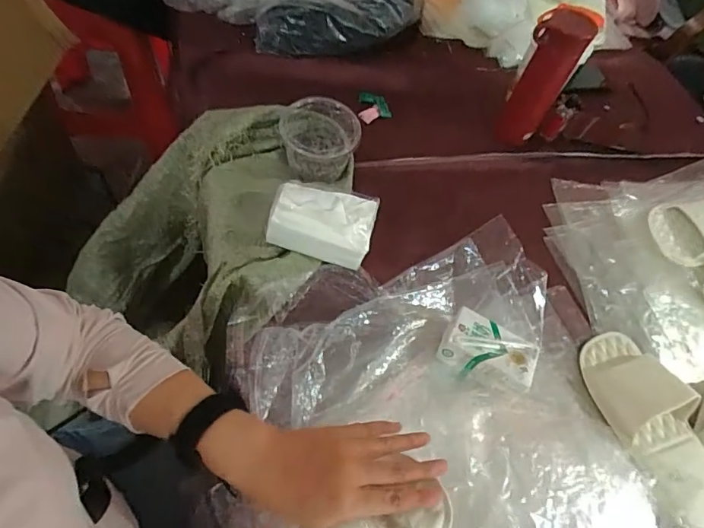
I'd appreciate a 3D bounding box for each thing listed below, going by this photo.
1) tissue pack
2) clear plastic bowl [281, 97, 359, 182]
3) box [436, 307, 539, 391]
[{"bbox_3d":[-0.038,-0.059,0.625,0.134,0.057,0.090,14,57,-2],"label":"tissue pack"},{"bbox_3d":[-0.048,-0.185,0.698,0.108,0.076,0.103,5,58,-8],"label":"clear plastic bowl"},{"bbox_3d":[0.170,0.105,0.578,0.117,0.040,0.082,24,58,4],"label":"box"}]

